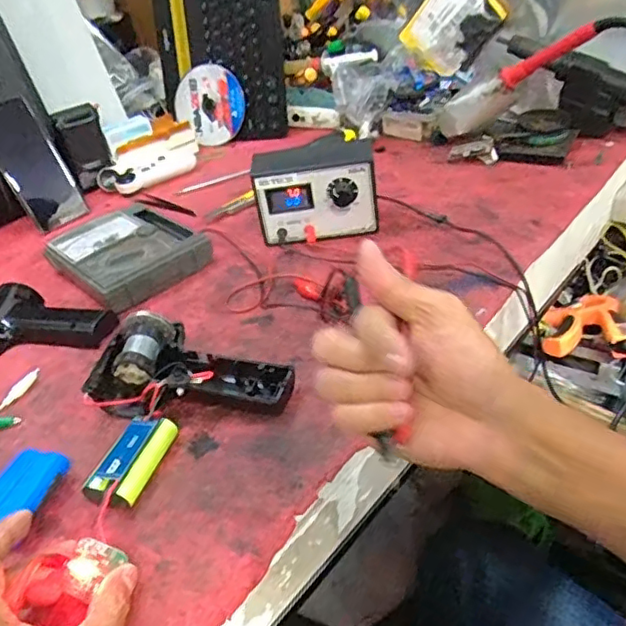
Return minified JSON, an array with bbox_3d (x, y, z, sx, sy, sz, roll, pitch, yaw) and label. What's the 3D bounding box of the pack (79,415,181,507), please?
[{"bbox_3d":[-0.120,0.099,0.406,0.032,0.021,0.068,7,38,19],"label":"pack"}]

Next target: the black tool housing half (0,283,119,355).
[{"bbox_3d":[-0.251,0.010,0.554,0.143,0.027,0.083,10,39,23],"label":"black tool housing half"}]

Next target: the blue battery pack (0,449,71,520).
[{"bbox_3d":[-0.188,0.117,0.385,0.034,0.023,0.067,5,37,17],"label":"blue battery pack"}]

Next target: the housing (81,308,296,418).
[{"bbox_3d":[-0.092,0.043,0.458,0.157,0.038,0.079,6,38,18],"label":"housing"}]

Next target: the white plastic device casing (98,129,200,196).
[{"bbox_3d":[-0.217,-0.210,0.837,0.160,0.032,0.069,-31,42,-29],"label":"white plastic device casing"}]

